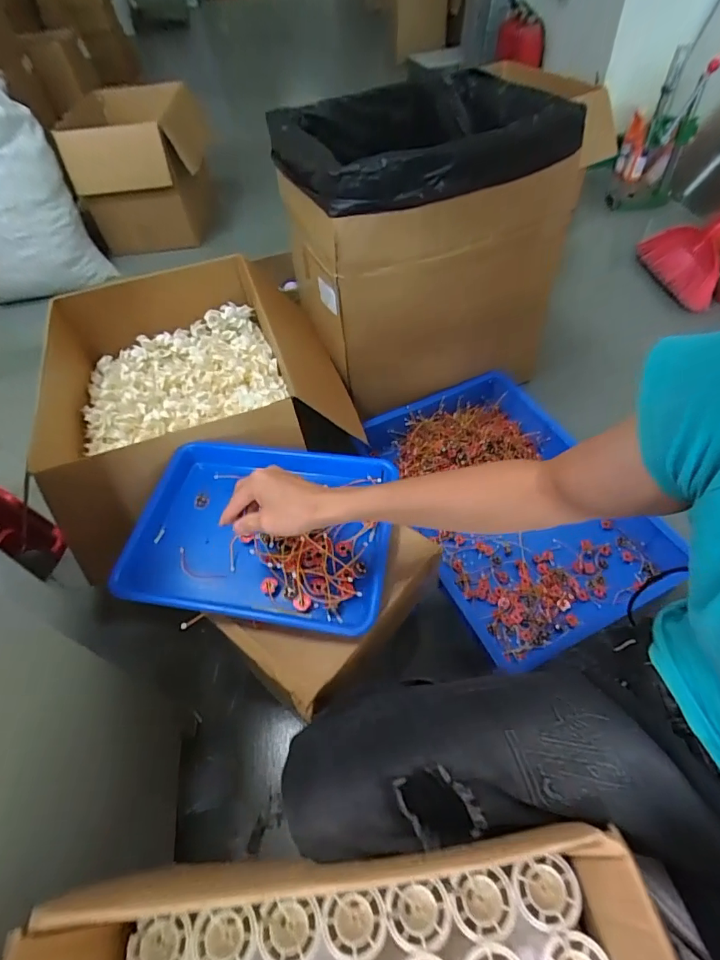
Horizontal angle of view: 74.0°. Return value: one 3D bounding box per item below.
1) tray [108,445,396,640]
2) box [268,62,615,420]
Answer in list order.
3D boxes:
[{"bbox_3d":[-0.132,0.063,0.636,0.332,0.041,0.247,4,52,9],"label":"tray"},{"bbox_3d":[0.143,-0.487,1.063,0.524,0.549,0.350,-18,52,-8],"label":"box"}]

